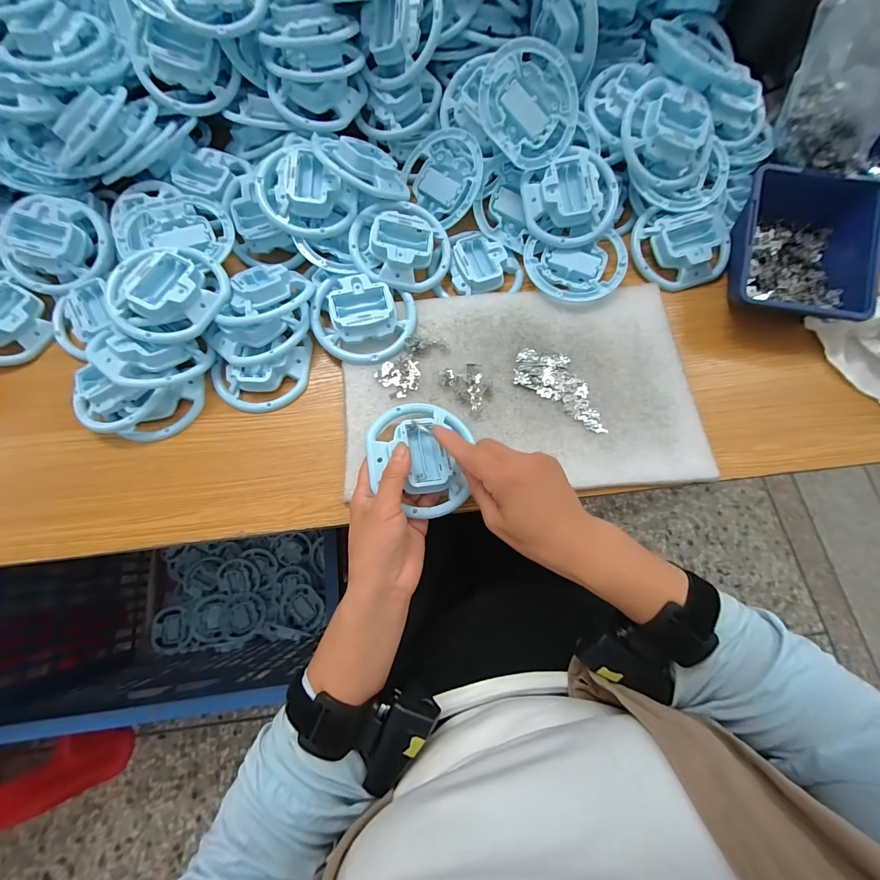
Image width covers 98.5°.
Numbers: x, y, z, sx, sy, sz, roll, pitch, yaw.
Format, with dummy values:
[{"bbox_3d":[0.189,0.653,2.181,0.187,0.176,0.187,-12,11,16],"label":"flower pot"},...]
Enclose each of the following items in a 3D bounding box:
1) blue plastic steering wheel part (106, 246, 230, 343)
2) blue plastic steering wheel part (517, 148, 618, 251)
[{"bbox_3d":[-0.257,-0.144,0.358,0.096,0.034,0.089,0,74,0],"label":"blue plastic steering wheel part"},{"bbox_3d":[0.141,-0.257,0.404,0.096,0.036,0.092,-24,92,-11],"label":"blue plastic steering wheel part"}]

